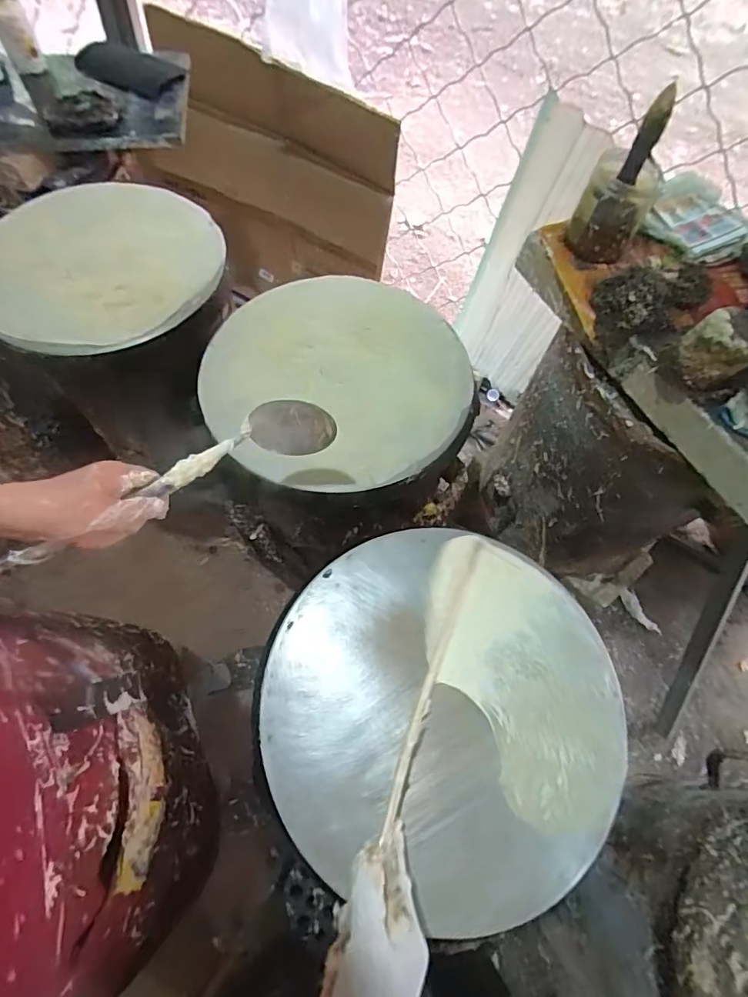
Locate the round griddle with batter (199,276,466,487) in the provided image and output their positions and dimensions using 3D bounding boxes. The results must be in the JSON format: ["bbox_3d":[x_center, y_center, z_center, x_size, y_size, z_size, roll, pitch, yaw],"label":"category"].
[{"bbox_3d":[-0.049,-0.185,0.675,0.363,0.042,0.361,1,64,-2],"label":"round griddle with batter"}]

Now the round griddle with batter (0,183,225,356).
[{"bbox_3d":[-0.430,-0.396,0.752,0.350,0.037,0.370,1,64,-2],"label":"round griddle with batter"}]

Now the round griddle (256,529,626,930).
[{"bbox_3d":[0.081,0.220,0.519,0.379,0.043,0.366,1,64,-2],"label":"round griddle"}]

